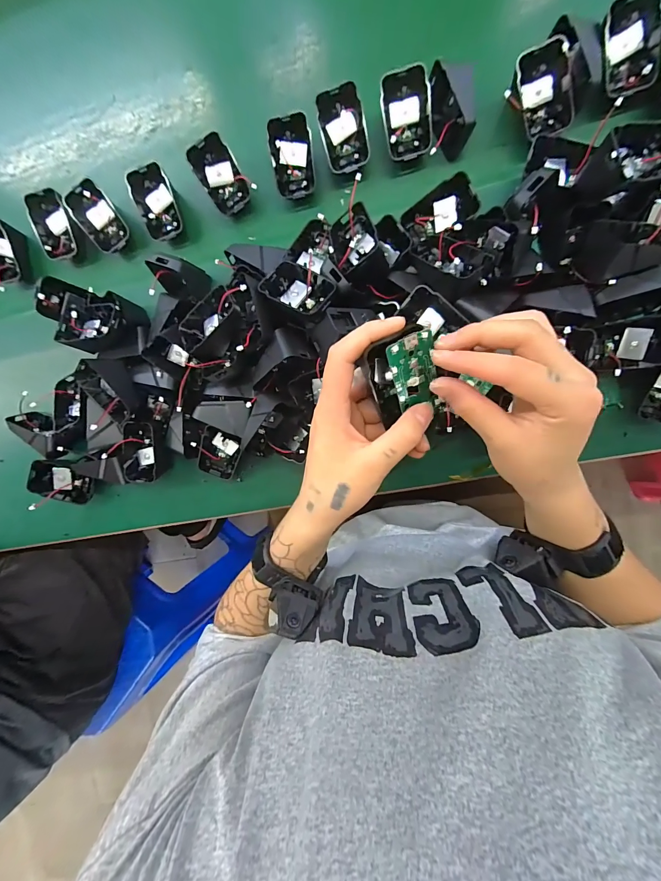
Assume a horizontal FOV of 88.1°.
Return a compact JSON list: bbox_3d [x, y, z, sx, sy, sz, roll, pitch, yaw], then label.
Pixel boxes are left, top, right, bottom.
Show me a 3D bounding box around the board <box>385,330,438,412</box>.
[{"bbox_3d":[0.055,-0.044,0.224,0.030,0.004,0.051,-25,125,-9],"label":"board"}]

